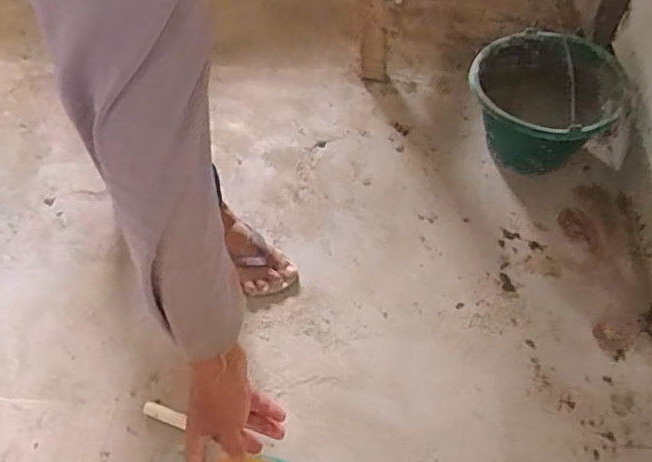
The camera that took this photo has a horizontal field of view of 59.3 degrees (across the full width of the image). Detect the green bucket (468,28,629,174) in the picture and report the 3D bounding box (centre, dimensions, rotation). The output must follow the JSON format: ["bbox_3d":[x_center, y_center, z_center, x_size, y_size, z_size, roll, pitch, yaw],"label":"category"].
[{"bbox_3d":[0.408,-0.236,1.106,0.249,0.188,0.276,29,61,22],"label":"green bucket"}]

